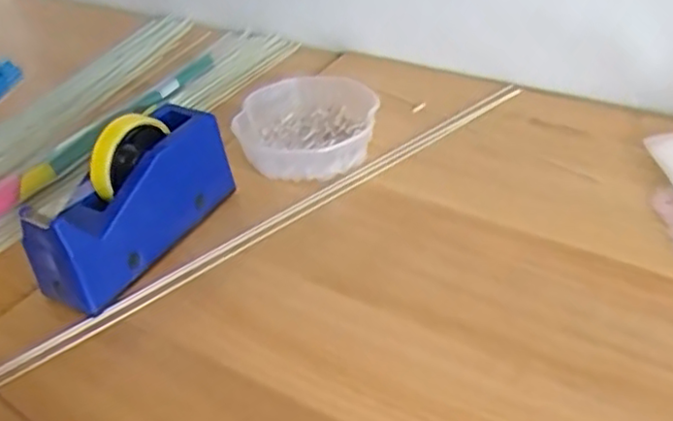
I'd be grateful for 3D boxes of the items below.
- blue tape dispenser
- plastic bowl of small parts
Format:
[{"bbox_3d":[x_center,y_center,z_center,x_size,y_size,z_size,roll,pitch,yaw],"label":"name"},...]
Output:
[{"bbox_3d":[-0.183,-0.013,0.622,0.064,0.118,0.198,19,43,30],"label":"blue tape dispenser"},{"bbox_3d":[-0.032,-0.093,0.753,0.148,0.048,0.140,-4,37,3],"label":"plastic bowl of small parts"}]

